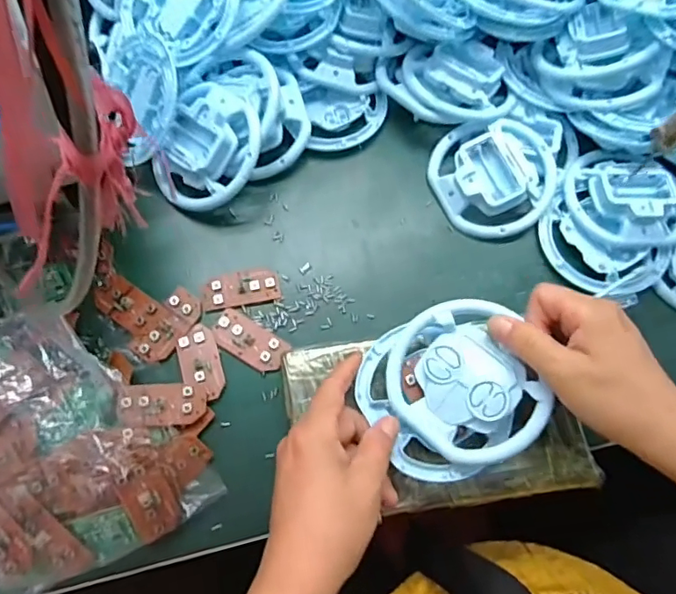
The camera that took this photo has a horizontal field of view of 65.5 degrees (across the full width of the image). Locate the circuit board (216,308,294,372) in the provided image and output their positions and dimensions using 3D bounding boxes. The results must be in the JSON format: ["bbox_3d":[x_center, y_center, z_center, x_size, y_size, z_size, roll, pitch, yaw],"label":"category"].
[{"bbox_3d":[-0.067,0.032,0.403,0.059,0.004,0.028,30,74,7],"label":"circuit board"}]

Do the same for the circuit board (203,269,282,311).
[{"bbox_3d":[-0.076,-0.007,0.415,0.059,0.004,0.028,-12,73,-6],"label":"circuit board"}]

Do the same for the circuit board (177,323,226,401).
[{"bbox_3d":[-0.103,0.049,0.395,0.030,0.005,0.057,-13,70,-12],"label":"circuit board"}]

